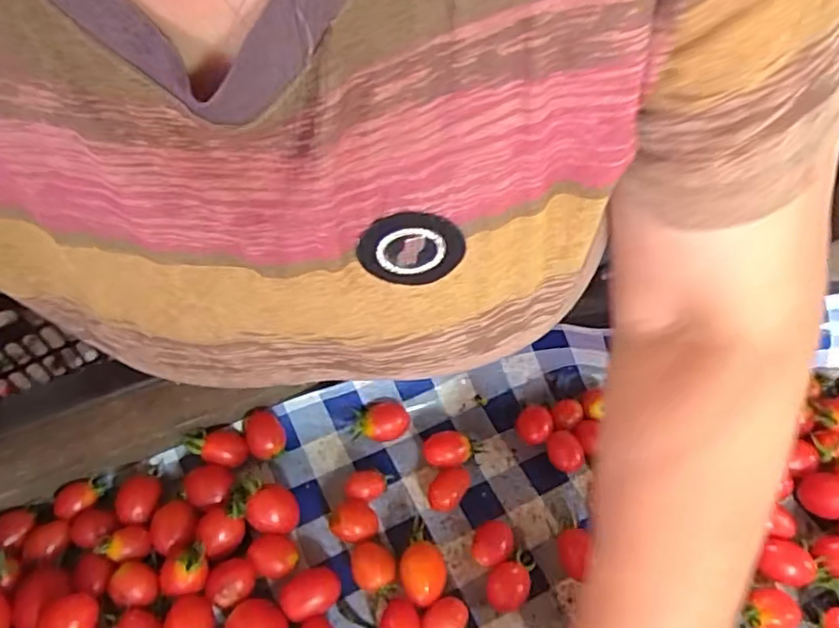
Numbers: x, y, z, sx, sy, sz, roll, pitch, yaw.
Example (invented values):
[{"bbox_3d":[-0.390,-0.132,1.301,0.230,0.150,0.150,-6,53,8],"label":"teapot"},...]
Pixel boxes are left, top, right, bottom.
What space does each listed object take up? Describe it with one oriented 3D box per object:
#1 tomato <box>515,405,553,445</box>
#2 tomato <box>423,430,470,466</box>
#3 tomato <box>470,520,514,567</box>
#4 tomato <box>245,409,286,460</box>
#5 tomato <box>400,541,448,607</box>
[{"bbox_3d":[0.076,0.075,0.417,0.023,0.021,0.024,-1,55,1],"label":"tomato"},{"bbox_3d":[0.017,0.089,0.405,0.028,0.019,0.020,6,56,6],"label":"tomato"},{"bbox_3d":[0.043,0.137,0.372,0.023,0.017,0.025,-1,55,1],"label":"tomato"},{"bbox_3d":[-0.099,0.078,0.403,0.023,0.017,0.032,-19,59,-15],"label":"tomato"},{"bbox_3d":[0.002,0.151,0.361,0.025,0.019,0.032,-5,55,-2],"label":"tomato"}]

